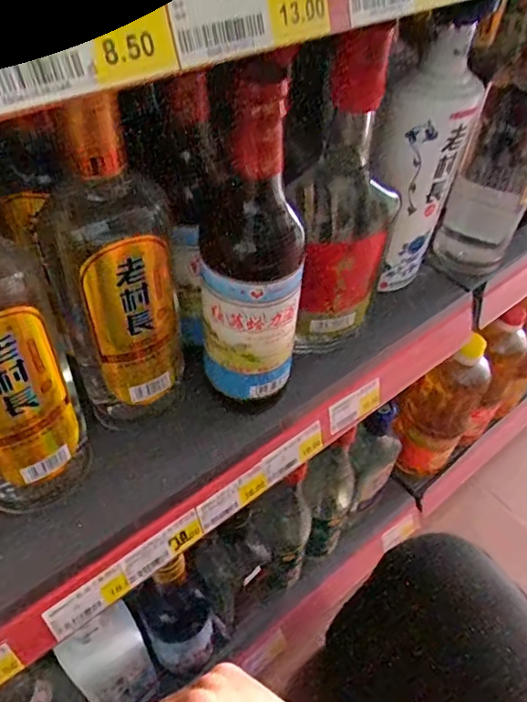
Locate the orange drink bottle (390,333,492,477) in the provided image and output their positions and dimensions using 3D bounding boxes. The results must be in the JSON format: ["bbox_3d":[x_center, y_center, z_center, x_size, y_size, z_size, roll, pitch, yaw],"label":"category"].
[{"bbox_3d":[0.232,0.067,0.715,0.085,0.229,0.078,32,53,22],"label":"orange drink bottle"}]

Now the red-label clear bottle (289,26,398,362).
[{"bbox_3d":[0.056,-0.095,0.380,0.070,0.214,0.062,16,49,10],"label":"red-label clear bottle"}]

